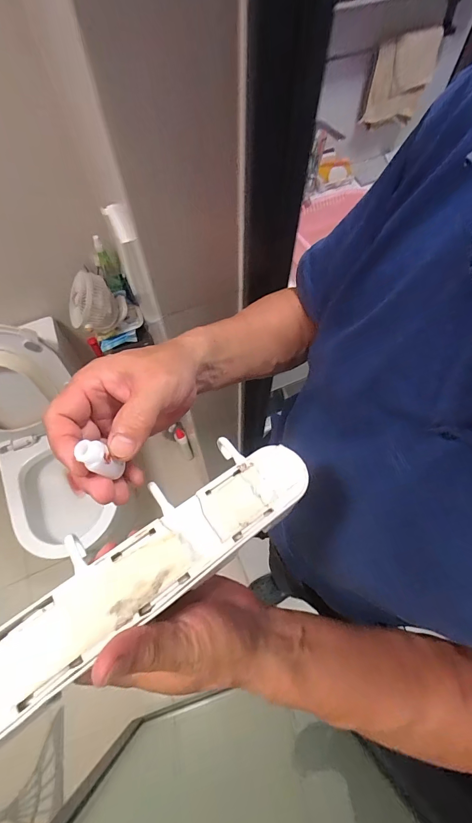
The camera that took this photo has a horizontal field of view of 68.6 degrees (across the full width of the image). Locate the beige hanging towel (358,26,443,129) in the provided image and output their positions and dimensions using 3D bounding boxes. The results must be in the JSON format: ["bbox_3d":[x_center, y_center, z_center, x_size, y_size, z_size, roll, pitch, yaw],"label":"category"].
[{"bbox_3d":[0.445,-0.878,0.921,0.202,0.177,0.033,-24,62,-14],"label":"beige hanging towel"}]

